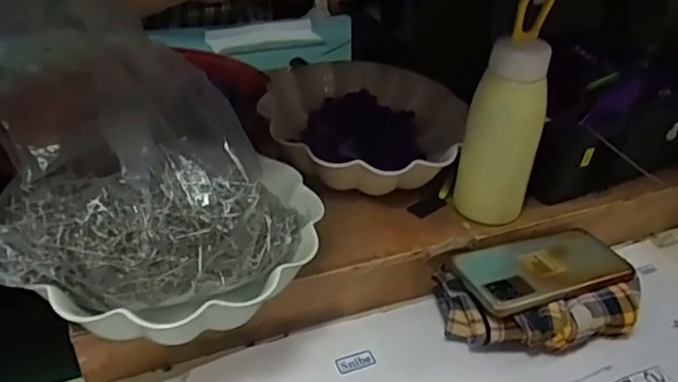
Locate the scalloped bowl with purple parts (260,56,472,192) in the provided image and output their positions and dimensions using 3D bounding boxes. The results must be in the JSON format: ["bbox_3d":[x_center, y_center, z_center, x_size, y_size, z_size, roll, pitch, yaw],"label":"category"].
[{"bbox_3d":[0.022,-0.064,0.633,0.201,0.075,0.210,3,32,-2],"label":"scalloped bowl with purple parts"}]

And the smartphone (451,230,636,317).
[{"bbox_3d":[0.182,0.065,0.529,0.160,0.008,0.079,-12,36,-23],"label":"smartphone"}]

